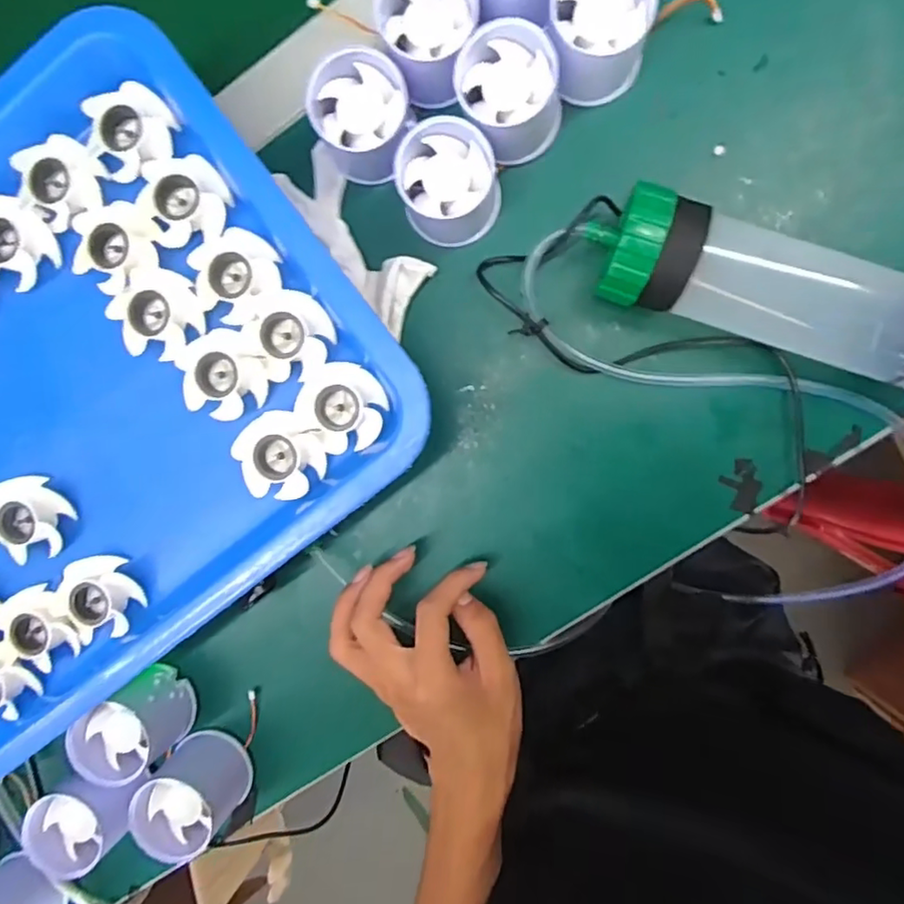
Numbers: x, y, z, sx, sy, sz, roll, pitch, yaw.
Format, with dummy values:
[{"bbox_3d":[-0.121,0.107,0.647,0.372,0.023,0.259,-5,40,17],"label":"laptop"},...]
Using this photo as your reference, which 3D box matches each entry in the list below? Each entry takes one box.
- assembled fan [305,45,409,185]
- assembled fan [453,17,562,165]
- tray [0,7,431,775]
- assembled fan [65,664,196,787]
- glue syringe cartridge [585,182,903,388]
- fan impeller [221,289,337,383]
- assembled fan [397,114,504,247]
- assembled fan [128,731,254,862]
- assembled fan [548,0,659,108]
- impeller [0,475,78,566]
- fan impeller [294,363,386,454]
[{"bbox_3d":[-0.050,-0.187,0.348,0.047,0.048,0.054,24,98,2],"label":"assembled fan"},{"bbox_3d":[0.032,-0.195,0.341,0.052,0.045,0.056,1,97,5],"label":"assembled fan"},{"bbox_3d":[-0.213,-0.012,0.327,0.350,0.037,0.267,-37,90,6],"label":"tray"},{"bbox_3d":[-0.195,0.169,0.384,0.047,0.056,0.049,1,97,5],"label":"assembled fan"},{"bbox_3d":[0.182,-0.082,0.335,0.221,0.060,0.057,18,98,3],"label":"glue syringe cartridge"},{"bbox_3d":[-0.083,-0.060,0.318,0.039,0.025,0.045,-31,90,6],"label":"fan impeller"},{"bbox_3d":[-0.001,-0.149,0.349,0.053,0.044,0.055,1,97,5],"label":"assembled fan"},{"bbox_3d":[-0.160,0.213,0.388,0.054,0.047,0.052,1,97,5],"label":"assembled fan"},{"bbox_3d":[0.079,-0.224,0.335,0.054,0.048,0.057,1,97,5],"label":"assembled fan"},{"bbox_3d":[-0.226,0.036,0.333,0.038,0.016,0.043,3,94,5],"label":"impeller"},{"bbox_3d":[-0.056,-0.022,0.315,0.043,0.020,0.044,0,94,5],"label":"fan impeller"}]

